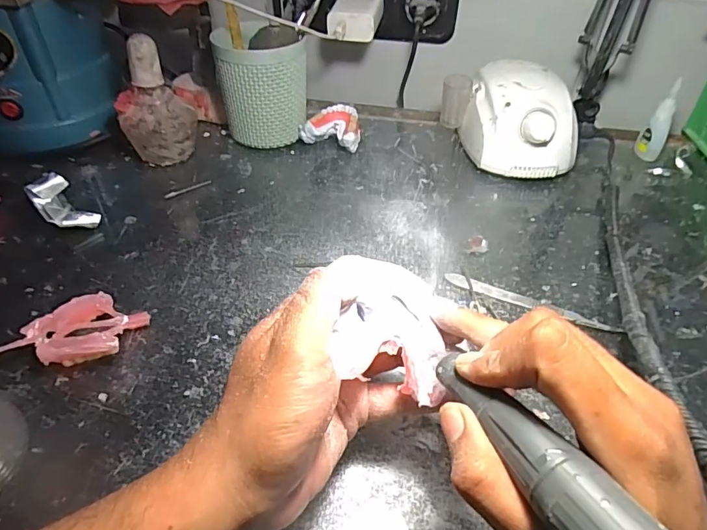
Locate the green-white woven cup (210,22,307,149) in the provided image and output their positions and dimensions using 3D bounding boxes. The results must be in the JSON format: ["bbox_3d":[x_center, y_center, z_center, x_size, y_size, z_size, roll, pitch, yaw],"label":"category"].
[{"bbox_3d":[-0.096,-0.191,0.519,0.091,0.109,0.081,-5,44,-7],"label":"green-white woven cup"}]

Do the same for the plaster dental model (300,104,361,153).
[{"bbox_3d":[-0.022,-0.156,0.544,0.064,0.031,0.053,12,44,11],"label":"plaster dental model"}]

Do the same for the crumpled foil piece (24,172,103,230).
[{"bbox_3d":[-0.260,-0.054,0.426,0.071,0.027,0.033,30,50,27],"label":"crumpled foil piece"}]

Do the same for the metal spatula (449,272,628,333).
[{"bbox_3d":[0.135,0.029,0.367,0.130,0.005,0.012,17,46,16],"label":"metal spatula"}]

